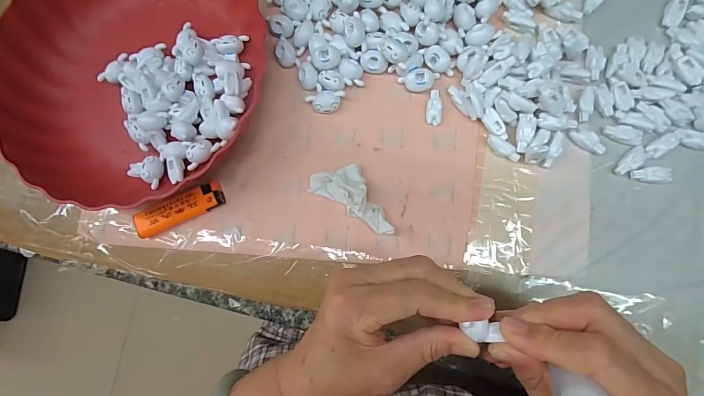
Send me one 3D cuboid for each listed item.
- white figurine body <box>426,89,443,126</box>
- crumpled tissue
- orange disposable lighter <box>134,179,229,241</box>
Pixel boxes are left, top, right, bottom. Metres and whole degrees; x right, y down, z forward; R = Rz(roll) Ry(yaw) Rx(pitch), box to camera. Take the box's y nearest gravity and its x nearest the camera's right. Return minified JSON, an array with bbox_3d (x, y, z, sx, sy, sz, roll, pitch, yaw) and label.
[{"bbox_3d":[0.071,-0.077,0.304,0.014,0.007,0.030,6,87,8],"label":"white figurine body"},{"bbox_3d":[0.004,-0.004,0.295,0.079,0.022,0.037,31,91,8],"label":"crumpled tissue"},{"bbox_3d":[-0.153,0.010,0.317,0.080,0.015,0.022,-25,83,6],"label":"orange disposable lighter"}]

